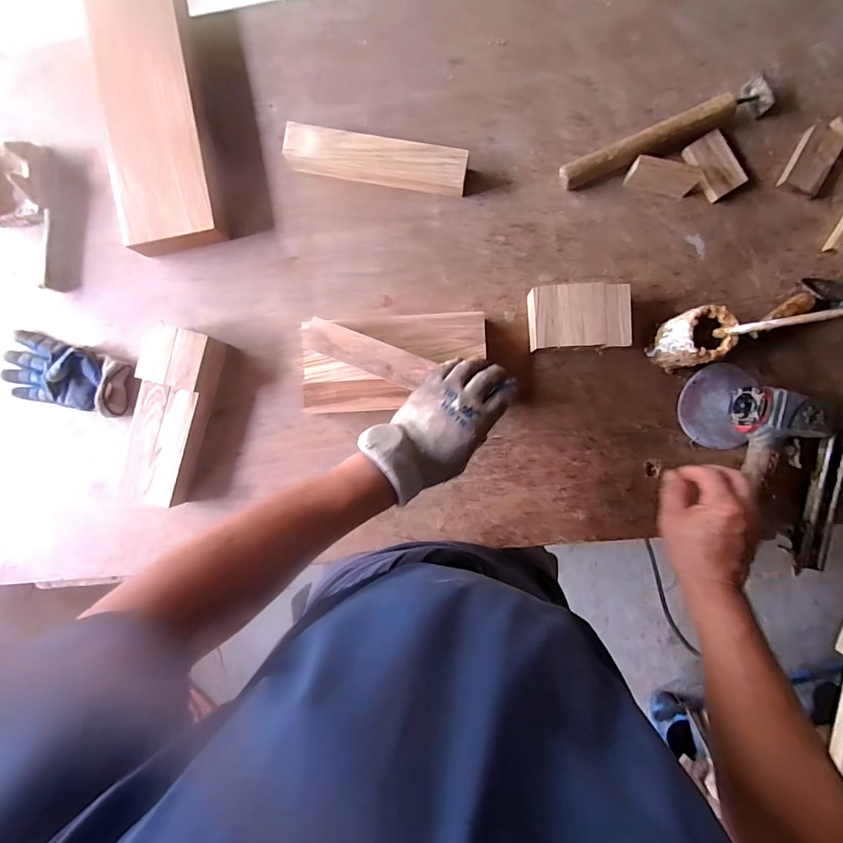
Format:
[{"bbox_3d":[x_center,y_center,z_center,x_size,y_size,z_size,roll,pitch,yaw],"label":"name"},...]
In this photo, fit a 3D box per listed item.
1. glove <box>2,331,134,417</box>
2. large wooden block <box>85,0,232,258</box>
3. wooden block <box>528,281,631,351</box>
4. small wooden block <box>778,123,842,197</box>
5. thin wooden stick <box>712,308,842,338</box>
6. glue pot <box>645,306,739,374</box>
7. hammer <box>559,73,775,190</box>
[{"bbox_3d":[-0.543,-0.068,0.634,0.195,0.036,0.100,17,95,3],"label":"glove"},{"bbox_3d":[-0.379,-0.435,0.589,0.141,0.050,0.370,-8,92,4],"label":"large wooden block"},{"bbox_3d":[0.213,-0.142,0.564,0.126,0.048,0.082,-1,92,4],"label":"wooden block"},{"bbox_3d":[0.516,-0.347,0.538,0.046,0.016,0.089,26,96,2],"label":"small wooden block"},{"bbox_3d":[0.388,-0.104,0.413,0.010,0.182,0.010,-7,94,-19],"label":"thin wooden stick"},{"bbox_3d":[0.344,-0.106,0.530,0.063,0.101,0.065,0,94,4],"label":"glue pot"},{"bbox_3d":[0.321,-0.379,0.545,0.272,0.035,0.038,-21,92,6],"label":"hammer"}]

